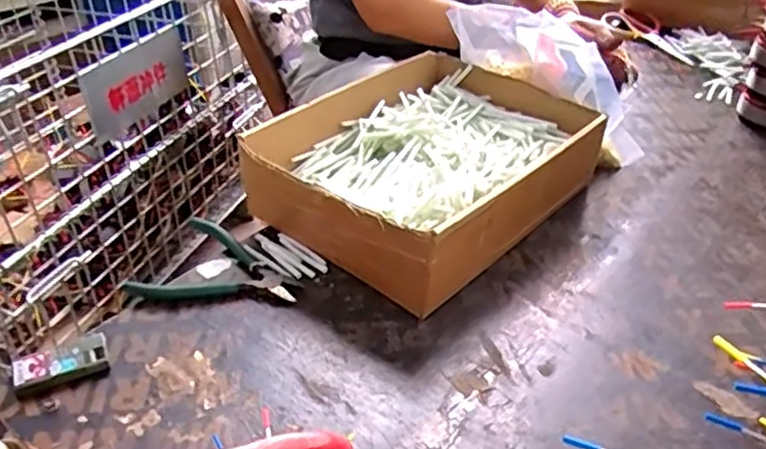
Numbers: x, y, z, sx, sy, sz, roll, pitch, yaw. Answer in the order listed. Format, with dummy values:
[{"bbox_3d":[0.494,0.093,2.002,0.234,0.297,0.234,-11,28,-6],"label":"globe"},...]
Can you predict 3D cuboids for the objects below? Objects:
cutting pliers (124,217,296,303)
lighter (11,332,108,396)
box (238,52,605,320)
[{"bbox_3d":[-0.144,0.043,0.593,0.142,0.019,0.095,16,38,19],"label":"cutting pliers"},{"bbox_3d":[-0.248,0.109,0.507,0.066,0.017,0.032,-17,39,-24],"label":"lighter"},{"bbox_3d":[0.049,-0.062,0.694,0.244,0.093,0.331,28,43,33],"label":"box"}]

